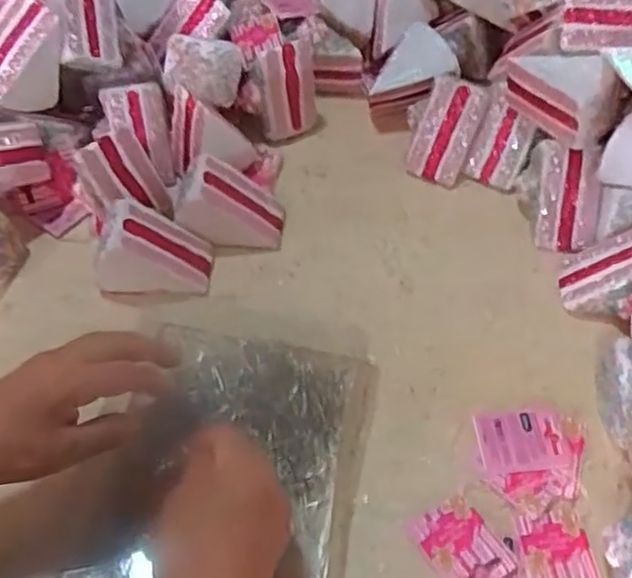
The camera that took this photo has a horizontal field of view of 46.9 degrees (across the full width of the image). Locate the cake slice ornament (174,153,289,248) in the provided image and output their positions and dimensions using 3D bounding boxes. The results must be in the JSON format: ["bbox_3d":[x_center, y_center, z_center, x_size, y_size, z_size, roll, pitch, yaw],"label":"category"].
[{"bbox_3d":[-0.071,-0.070,0.612,0.088,0.057,0.054,-2,54,-2],"label":"cake slice ornament"}]

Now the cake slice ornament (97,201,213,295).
[{"bbox_3d":[-0.132,-0.033,0.590,0.090,0.062,0.052,5,54,3],"label":"cake slice ornament"}]

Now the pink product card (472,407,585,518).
[{"bbox_3d":[0.154,0.118,0.509,0.076,0.010,0.072,-5,55,-4],"label":"pink product card"}]

